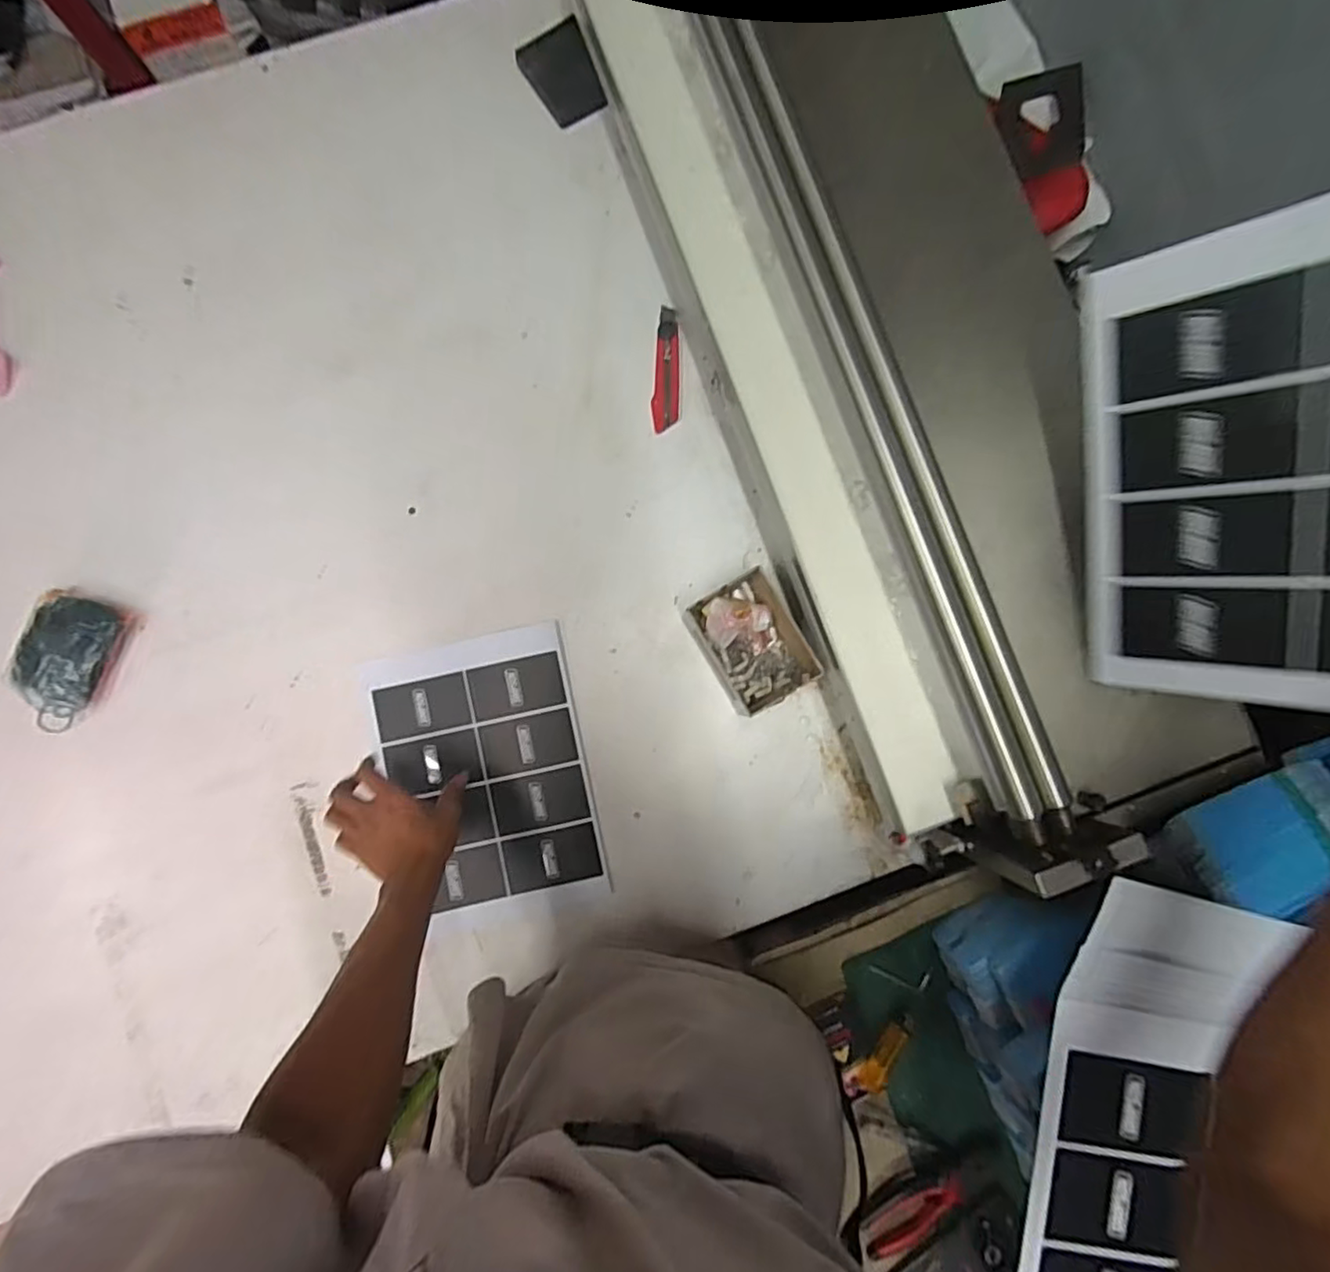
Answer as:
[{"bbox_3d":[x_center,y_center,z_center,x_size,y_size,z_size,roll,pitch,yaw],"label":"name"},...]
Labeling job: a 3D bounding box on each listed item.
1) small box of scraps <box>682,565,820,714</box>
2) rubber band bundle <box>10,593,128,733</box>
[{"bbox_3d":[0.099,0.010,0.712,0.102,0.069,0.146,-32,87,-2],"label":"small box of scraps"},{"bbox_3d":[-0.684,0.029,0.708,0.094,0.041,0.160,24,86,1],"label":"rubber band bundle"}]

